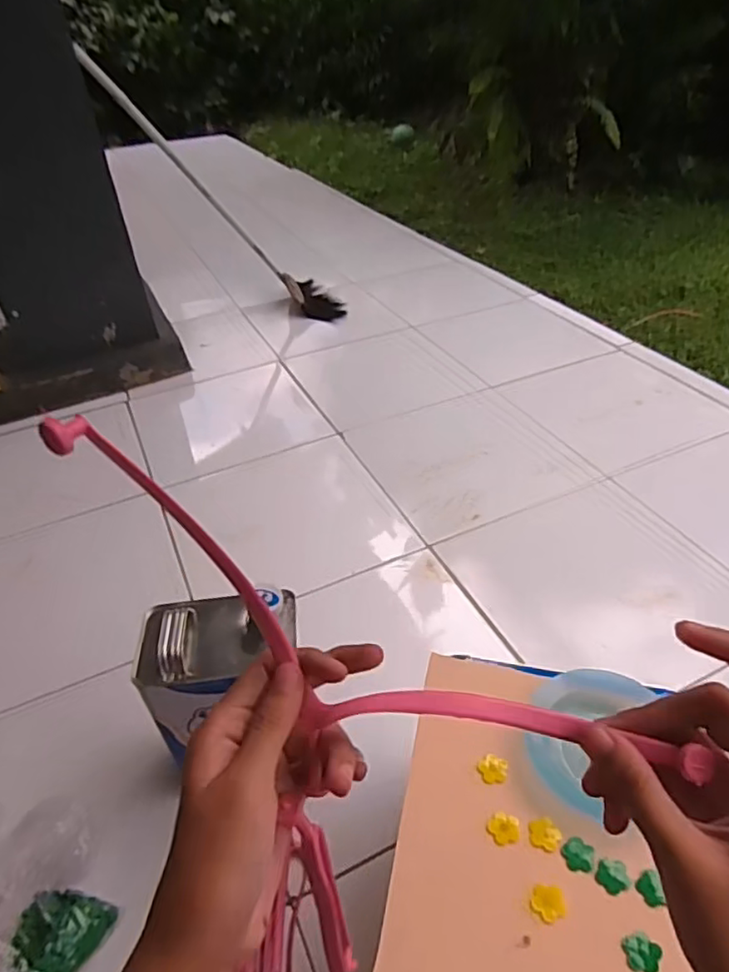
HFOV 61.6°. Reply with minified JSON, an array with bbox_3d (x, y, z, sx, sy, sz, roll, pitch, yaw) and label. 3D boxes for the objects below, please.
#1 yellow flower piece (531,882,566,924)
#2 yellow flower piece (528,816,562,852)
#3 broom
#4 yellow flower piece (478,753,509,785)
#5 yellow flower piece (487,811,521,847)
[{"bbox_3d":[0.133,0.301,0.441,0.023,0.004,0.024,7,41,12],"label":"yellow flower piece"},{"bbox_3d":[0.140,0.271,0.475,0.023,0.004,0.023,6,41,11],"label":"yellow flower piece"},{"bbox_3d":[-0.369,-0.719,1.589,0.102,0.888,0.250,-50,48,4],"label":"broom"},{"bbox_3d":[0.108,0.239,0.514,0.024,0.006,0.023,-2,40,2],"label":"yellow flower piece"},{"bbox_3d":[0.110,0.269,0.481,0.024,0.004,0.023,-2,40,2],"label":"yellow flower piece"}]

